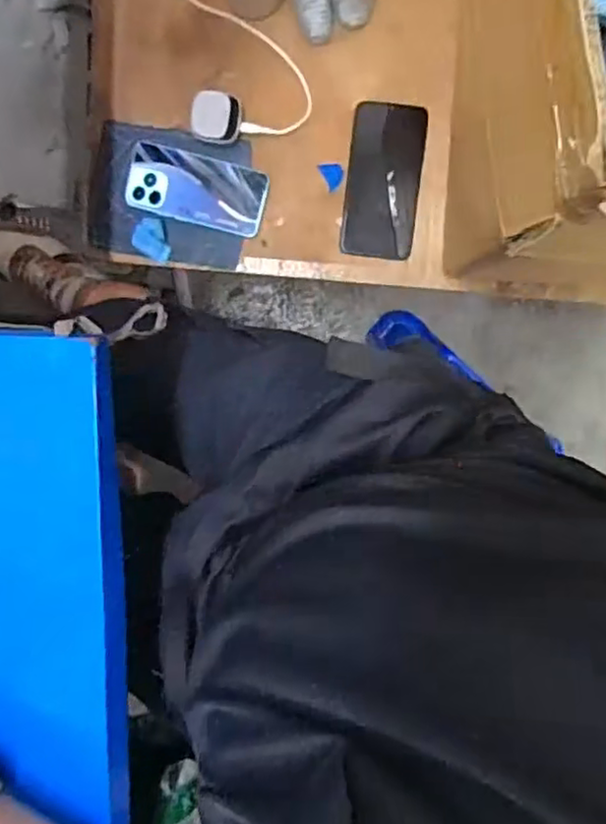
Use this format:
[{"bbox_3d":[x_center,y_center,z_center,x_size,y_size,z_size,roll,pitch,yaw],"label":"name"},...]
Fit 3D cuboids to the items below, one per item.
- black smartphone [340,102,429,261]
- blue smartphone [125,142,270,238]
[{"bbox_3d":[0.098,-0.279,0.791,0.088,0.004,0.174,7,103,3],"label":"black smartphone"},{"bbox_3d":[-0.131,-0.271,0.793,0.169,0.013,0.079,15,98,2],"label":"blue smartphone"}]

